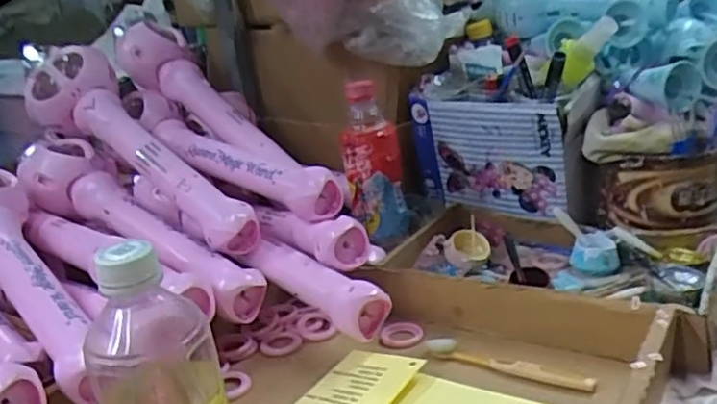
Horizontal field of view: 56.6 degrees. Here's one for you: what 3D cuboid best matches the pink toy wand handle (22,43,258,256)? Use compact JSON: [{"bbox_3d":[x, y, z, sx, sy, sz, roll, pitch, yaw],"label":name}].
[{"bbox_3d":[-0.227,-0.057,0.684,0.339,0.083,0.080,37,38,24],"label":"pink toy wand handle"}]

